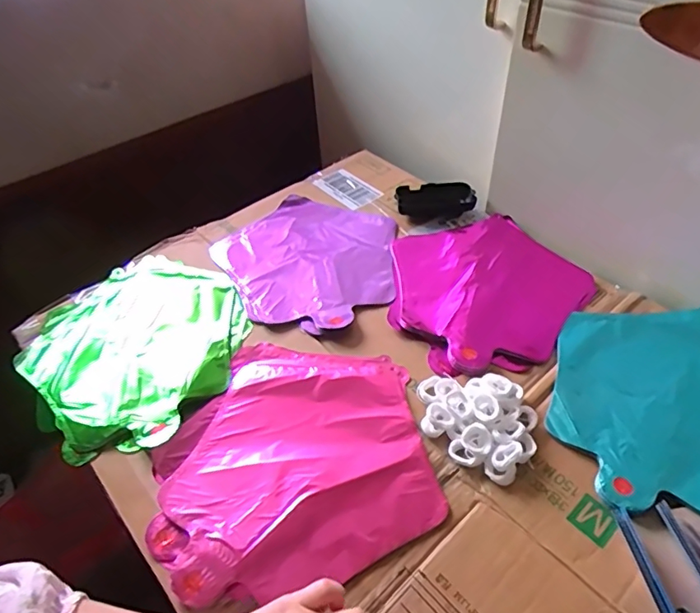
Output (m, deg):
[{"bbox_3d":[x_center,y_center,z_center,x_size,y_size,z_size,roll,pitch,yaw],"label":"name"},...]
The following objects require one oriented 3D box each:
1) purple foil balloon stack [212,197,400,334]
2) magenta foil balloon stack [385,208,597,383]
[{"bbox_3d":[-0.044,-0.069,0.668,0.226,0.013,0.240,-32,53,-23],"label":"purple foil balloon stack"},{"bbox_3d":[0.163,-0.025,0.627,0.234,0.021,0.236,-15,48,-10],"label":"magenta foil balloon stack"}]

